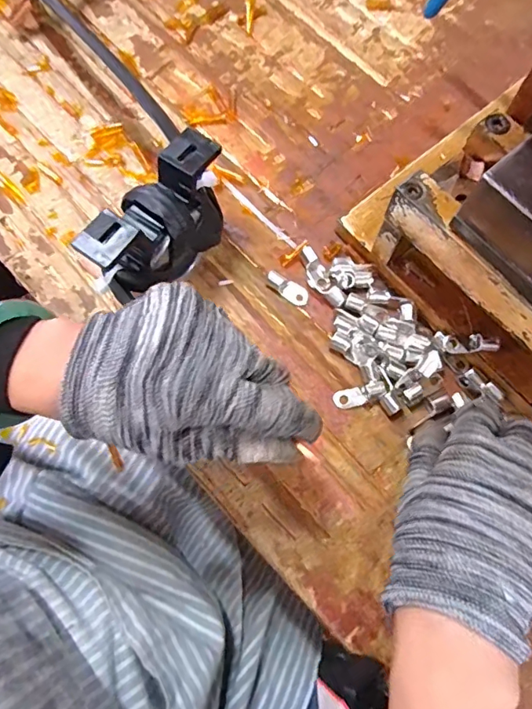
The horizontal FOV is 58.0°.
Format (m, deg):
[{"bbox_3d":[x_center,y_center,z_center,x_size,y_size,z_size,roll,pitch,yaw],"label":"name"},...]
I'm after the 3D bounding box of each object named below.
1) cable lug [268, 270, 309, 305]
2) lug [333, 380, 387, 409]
[{"bbox_3d":[0.015,-0.047,0.335,0.032,0.006,0.013,35,76,-9],"label":"cable lug"},{"bbox_3d":[0.061,0.026,0.310,0.033,0.005,0.012,-19,73,15],"label":"lug"}]

